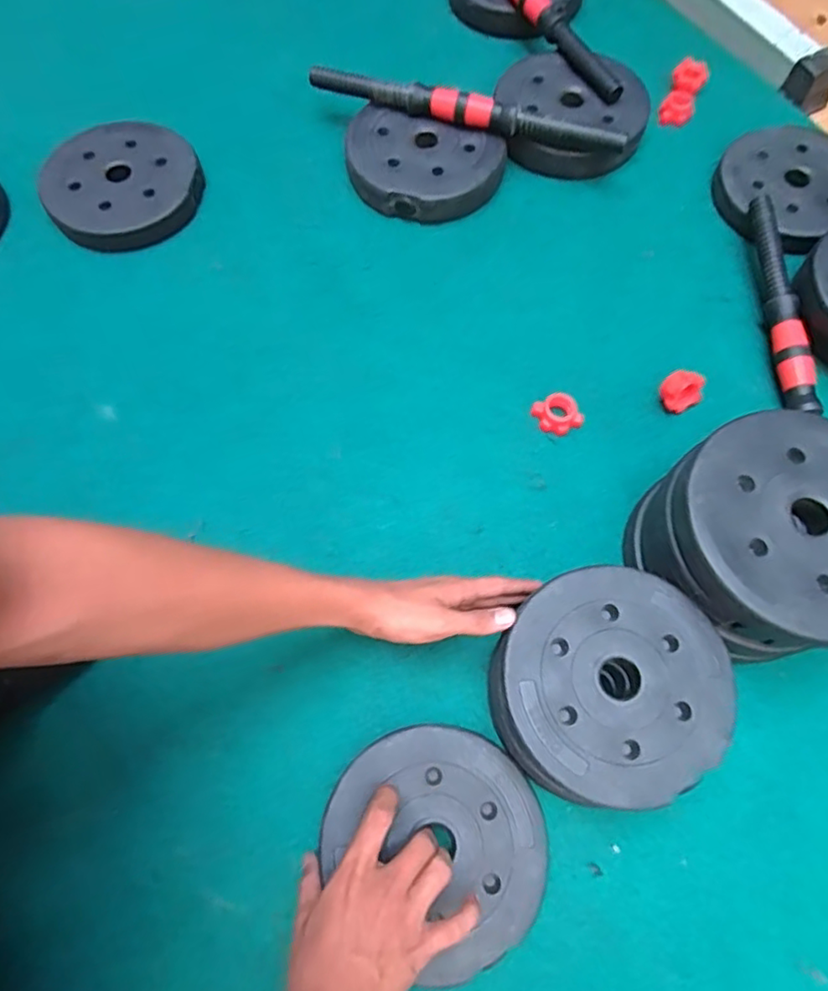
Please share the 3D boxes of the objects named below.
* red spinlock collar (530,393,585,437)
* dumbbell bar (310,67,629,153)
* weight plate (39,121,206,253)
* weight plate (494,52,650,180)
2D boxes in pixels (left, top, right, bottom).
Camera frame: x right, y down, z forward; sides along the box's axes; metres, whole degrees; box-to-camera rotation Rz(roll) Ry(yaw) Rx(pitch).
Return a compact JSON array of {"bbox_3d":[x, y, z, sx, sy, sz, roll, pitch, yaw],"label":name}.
[{"bbox_3d":[0.149,-0.084,0.626,0.044,0.021,0.041,-17,69,-7],"label":"red spinlock collar"},{"bbox_3d":[0.058,-0.464,0.728,0.384,0.034,0.027,17,69,7],"label":"dumbbell bar"},{"bbox_3d":[-0.347,-0.373,0.732,0.174,0.043,0.171,0,68,0],"label":"weight plate"},{"bbox_3d":[0.198,-0.487,0.763,0.183,0.052,0.179,12,69,5],"label":"weight plate"}]

